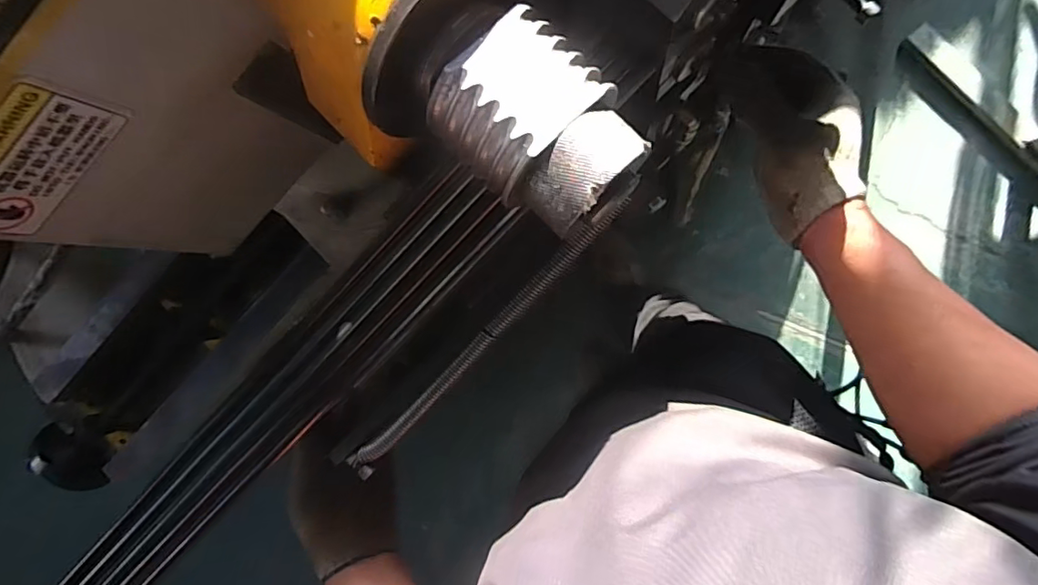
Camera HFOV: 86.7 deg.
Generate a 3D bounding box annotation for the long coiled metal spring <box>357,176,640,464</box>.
[{"bbox_3d":[-0.019,0.027,0.390,0.015,0.012,0.278,45,101,5],"label":"long coiled metal spring"}]

